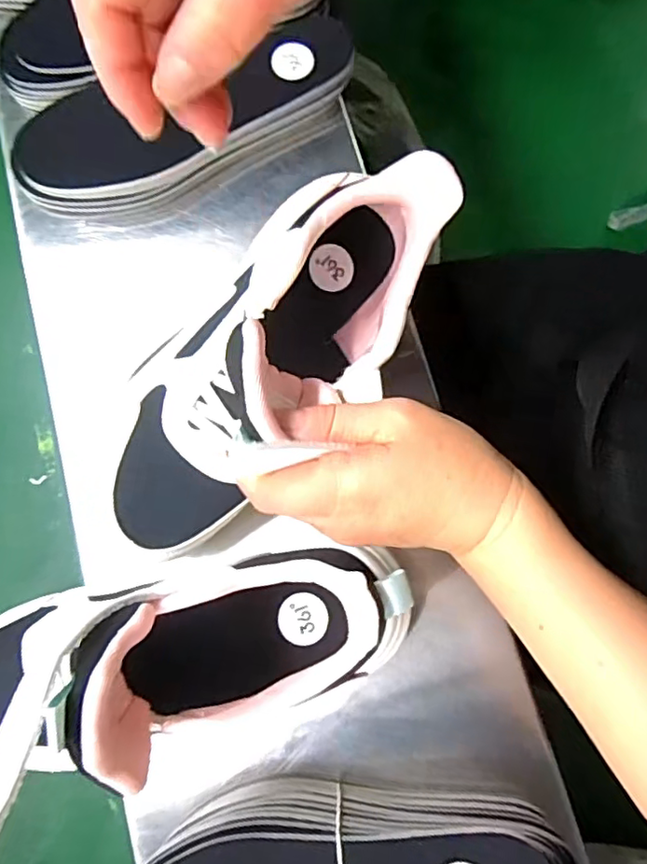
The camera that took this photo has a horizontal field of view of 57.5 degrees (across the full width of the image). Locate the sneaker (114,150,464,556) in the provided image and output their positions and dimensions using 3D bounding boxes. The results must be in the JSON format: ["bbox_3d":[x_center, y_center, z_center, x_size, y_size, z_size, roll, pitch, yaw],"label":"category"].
[{"bbox_3d":[-0.025,-0.037,0.288,0.093,0.110,0.222,41,87,8],"label":"sneaker"}]

